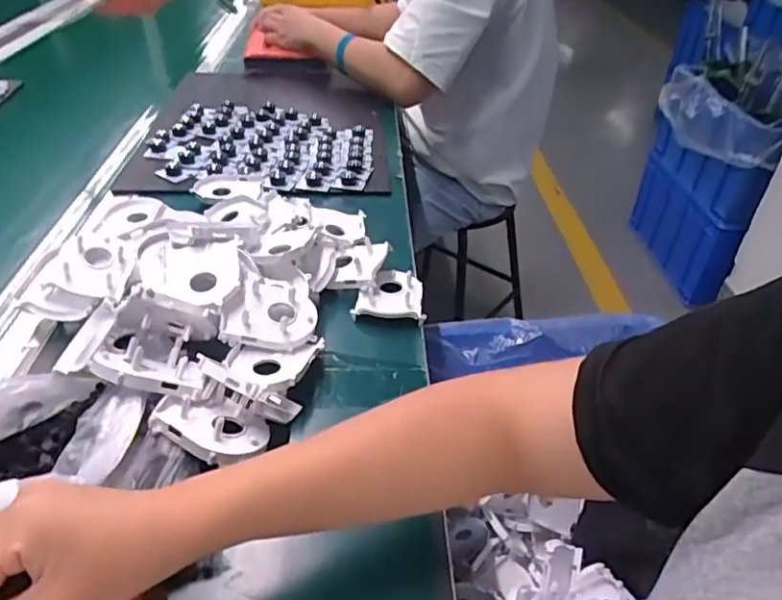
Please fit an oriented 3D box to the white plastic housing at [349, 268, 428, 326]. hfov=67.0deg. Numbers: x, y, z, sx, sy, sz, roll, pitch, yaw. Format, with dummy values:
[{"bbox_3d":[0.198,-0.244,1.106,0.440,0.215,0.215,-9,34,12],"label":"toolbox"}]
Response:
[{"bbox_3d":[-0.002,-0.006,0.607,0.070,0.019,0.066,2,38,0],"label":"white plastic housing"}]

